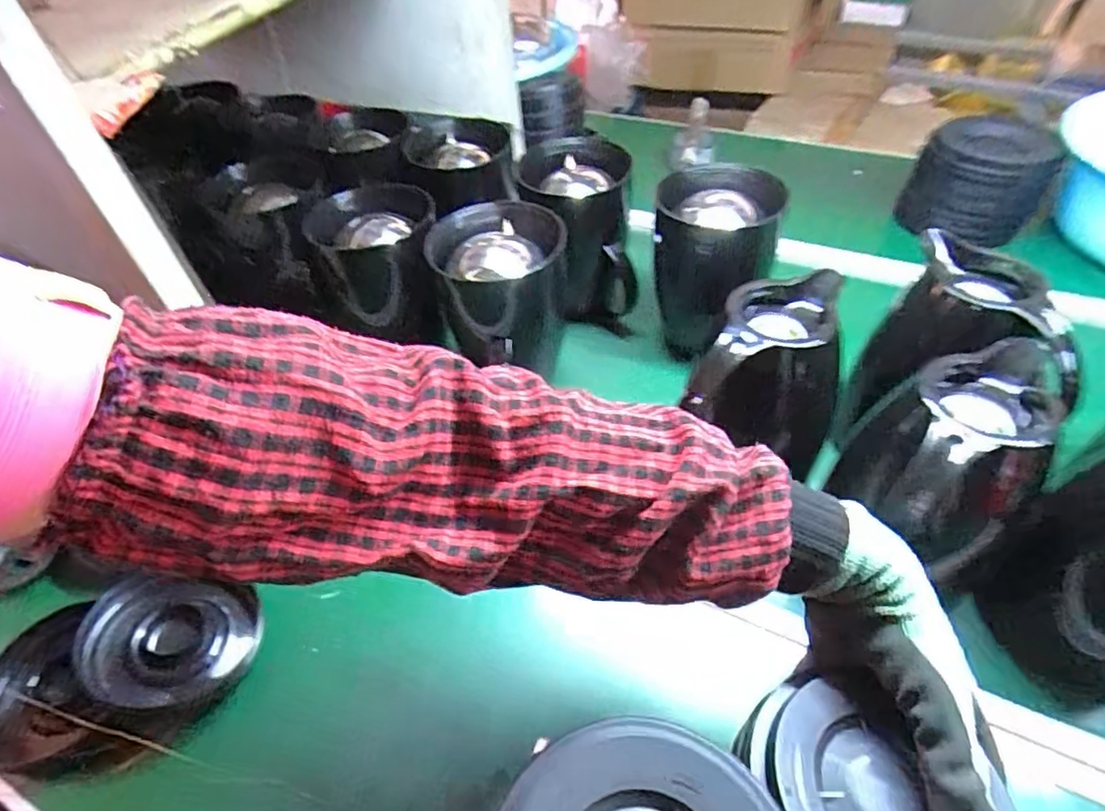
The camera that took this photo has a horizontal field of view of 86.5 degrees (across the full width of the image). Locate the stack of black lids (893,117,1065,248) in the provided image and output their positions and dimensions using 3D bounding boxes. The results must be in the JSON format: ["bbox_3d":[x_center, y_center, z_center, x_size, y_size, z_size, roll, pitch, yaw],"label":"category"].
[{"bbox_3d":[0.533,-0.276,0.749,0.150,0.136,0.119,27,54,27],"label":"stack of black lids"}]

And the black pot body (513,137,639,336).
[{"bbox_3d":[0.030,-0.191,0.690,0.122,0.179,0.148,-7,46,-3],"label":"black pot body"}]

